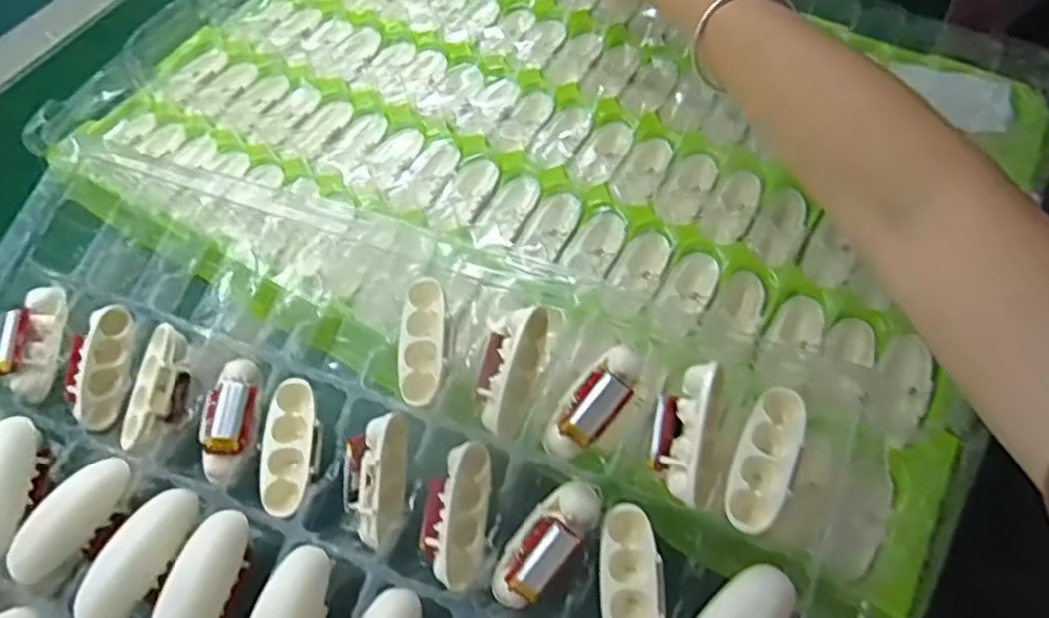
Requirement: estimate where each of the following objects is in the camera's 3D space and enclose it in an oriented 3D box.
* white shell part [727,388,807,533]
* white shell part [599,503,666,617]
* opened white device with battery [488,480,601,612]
[{"bbox_3d":[0.104,0.067,0.293,0.024,0.020,0.064,21,61,15],"label":"white shell part"},{"bbox_3d":[0.046,0.119,0.288,0.026,0.019,0.065,-2,76,1],"label":"white shell part"},{"bbox_3d":[0.009,0.103,0.300,0.029,0.016,0.061,27,66,41],"label":"opened white device with battery"}]

